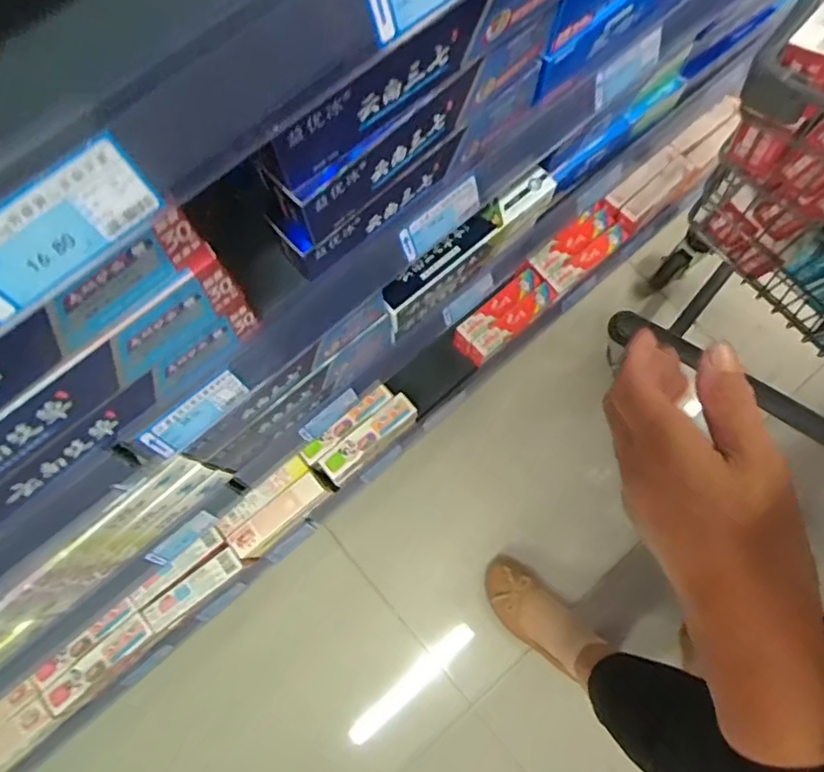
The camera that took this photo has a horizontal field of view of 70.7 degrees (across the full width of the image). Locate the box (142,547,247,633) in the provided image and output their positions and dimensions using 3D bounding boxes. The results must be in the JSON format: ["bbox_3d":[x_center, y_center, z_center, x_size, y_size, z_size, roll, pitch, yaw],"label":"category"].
[{"bbox_3d":[-0.298,0.280,0.797,0.144,0.046,0.035,-36,77,-8],"label":"box"}]

